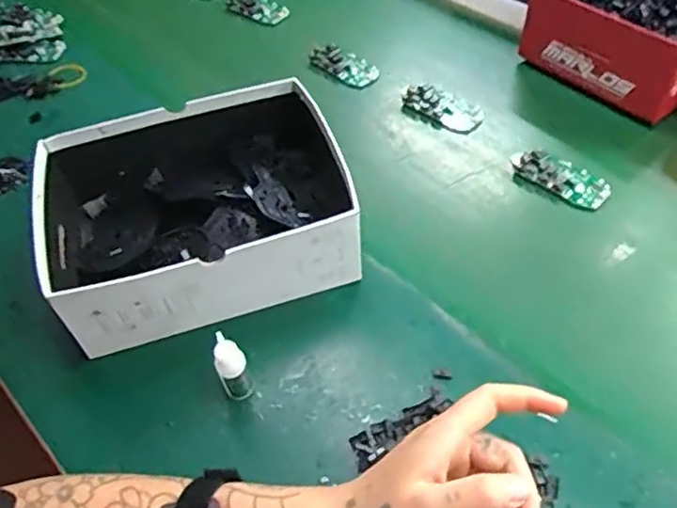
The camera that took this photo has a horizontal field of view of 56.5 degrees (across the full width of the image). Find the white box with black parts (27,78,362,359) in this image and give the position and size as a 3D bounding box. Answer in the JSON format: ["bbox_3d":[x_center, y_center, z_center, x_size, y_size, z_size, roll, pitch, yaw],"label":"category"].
[{"bbox_3d":[-0.123,-0.038,0.559,0.248,0.094,0.195,-15,50,-9],"label":"white box with black parts"}]

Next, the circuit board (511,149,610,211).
[{"bbox_3d":[0.220,-0.077,0.627,0.097,0.011,0.040,34,59,28],"label":"circuit board"}]

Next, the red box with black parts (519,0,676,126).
[{"bbox_3d":[0.358,-0.268,0.724,0.235,0.094,0.200,-30,54,-22],"label":"red box with black parts"}]

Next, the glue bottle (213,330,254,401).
[{"bbox_3d":[-0.079,0.085,0.468,0.022,0.068,0.018,-22,52,-14],"label":"glue bottle"}]

